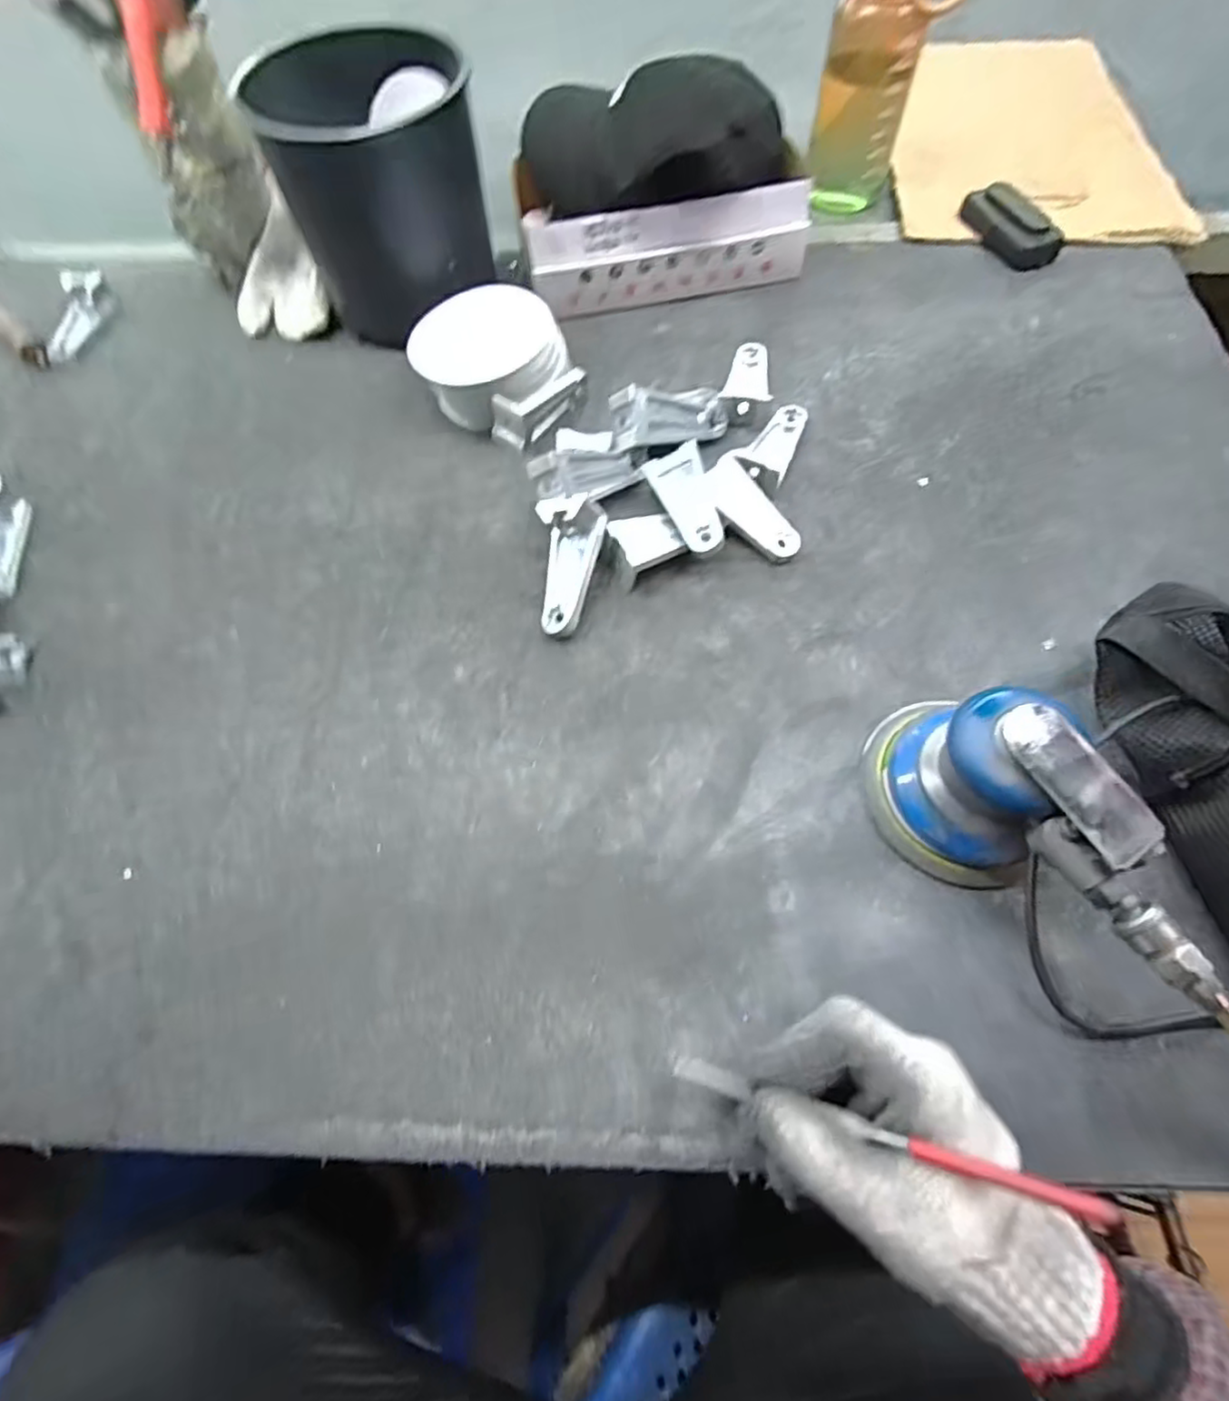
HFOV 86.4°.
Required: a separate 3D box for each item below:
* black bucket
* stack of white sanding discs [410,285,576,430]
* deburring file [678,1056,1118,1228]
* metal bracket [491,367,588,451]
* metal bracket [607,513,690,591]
[{"bbox_3d":[-0.198,-0.439,0.580,0.160,0.169,0.160,-1,64,2],"label":"black bucket"},{"bbox_3d":[-0.106,-0.292,0.565,0.116,0.060,0.116,24,68,14],"label":"stack of white sanding discs"},{"bbox_3d":[0.104,0.183,0.282,0.178,0.007,0.010,-2,60,35],"label":"deburring file"},{"bbox_3d":[-0.063,-0.258,0.556,0.030,0.041,0.098,30,69,16],"label":"metal bracket"},{"bbox_3d":[0.024,-0.114,0.492,0.056,0.029,0.045,-24,65,-9],"label":"metal bracket"}]

